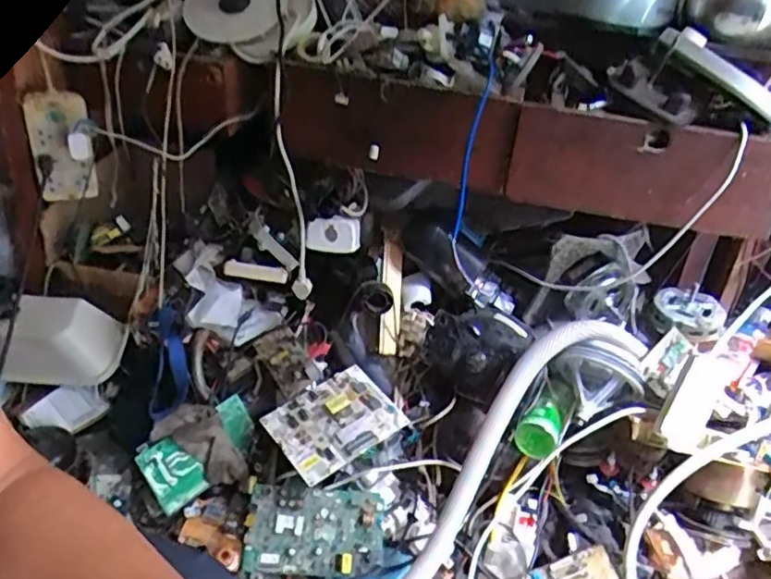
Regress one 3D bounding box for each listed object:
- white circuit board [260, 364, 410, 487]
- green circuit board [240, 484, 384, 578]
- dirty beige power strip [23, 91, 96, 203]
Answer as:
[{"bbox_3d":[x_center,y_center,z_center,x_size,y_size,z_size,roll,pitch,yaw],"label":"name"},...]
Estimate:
[{"bbox_3d":[-0.083,0.213,0.998,0.196,0.013,0.148,-29,52,-30],"label":"white circuit board"},{"bbox_3d":[-0.106,0.371,0.940,0.204,0.020,0.123,7,58,-6],"label":"green circuit board"},{"bbox_3d":[-0.515,-0.222,0.975,0.082,0.186,0.019,-13,42,-30],"label":"dirty beige power strip"}]

